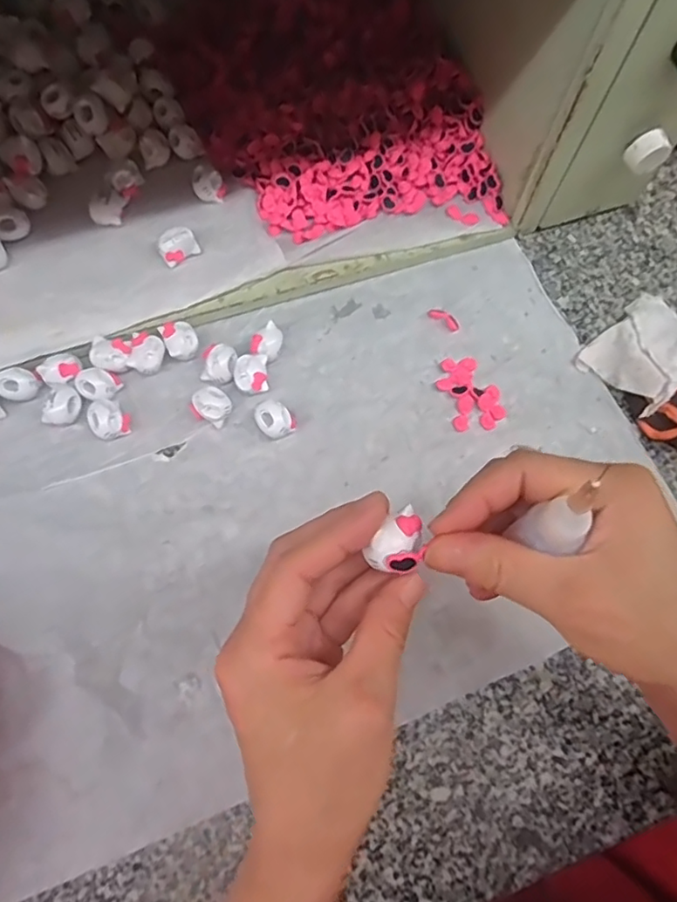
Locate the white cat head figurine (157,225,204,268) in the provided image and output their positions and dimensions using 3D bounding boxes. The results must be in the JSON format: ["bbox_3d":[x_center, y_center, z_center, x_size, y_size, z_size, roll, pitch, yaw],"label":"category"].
[{"bbox_3d":[-0.108,-0.140,0.391,0.027,0.022,0.014,-34,77,-12],"label":"white cat head figurine"}]

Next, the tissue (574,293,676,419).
[{"bbox_3d":[0.218,-0.073,0.396,0.083,0.028,0.062,-40,78,-14],"label":"tissue"}]

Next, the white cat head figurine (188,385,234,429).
[{"bbox_3d":[-0.083,-0.028,0.374,0.024,0.019,0.022,1,72,-3],"label":"white cat head figurine"}]

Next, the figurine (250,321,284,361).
[{"bbox_3d":[-0.048,-0.072,0.389,0.018,0.019,0.024,17,72,3],"label":"figurine"}]

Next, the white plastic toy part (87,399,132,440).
[{"bbox_3d":[-0.148,-0.020,0.369,0.023,0.019,0.025,1,72,-3],"label":"white plastic toy part"}]

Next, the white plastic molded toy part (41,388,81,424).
[{"bbox_3d":[-0.178,-0.028,0.370,0.017,0.020,0.024,18,72,3],"label":"white plastic molded toy part"}]

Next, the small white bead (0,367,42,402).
[{"bbox_3d":[-0.210,-0.043,0.374,0.022,0.019,0.021,1,72,-3],"label":"small white bead"}]

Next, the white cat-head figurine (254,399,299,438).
[{"bbox_3d":[-0.042,-0.021,0.372,0.025,0.019,0.023,1,72,-3],"label":"white cat-head figurine"}]

